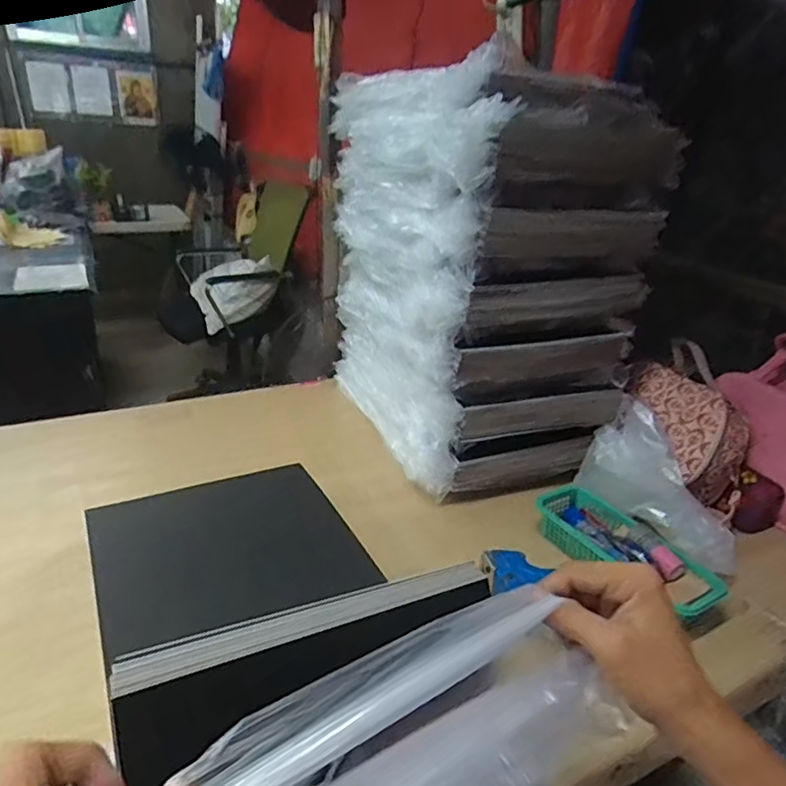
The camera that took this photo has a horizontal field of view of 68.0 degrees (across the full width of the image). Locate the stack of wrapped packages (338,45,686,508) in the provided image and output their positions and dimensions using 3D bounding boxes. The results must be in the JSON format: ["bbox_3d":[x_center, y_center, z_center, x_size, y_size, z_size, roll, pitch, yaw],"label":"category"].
[{"bbox_3d":[0.125,-0.179,0.889,0.312,0.506,0.443,-6,28,-20],"label":"stack of wrapped packages"}]

